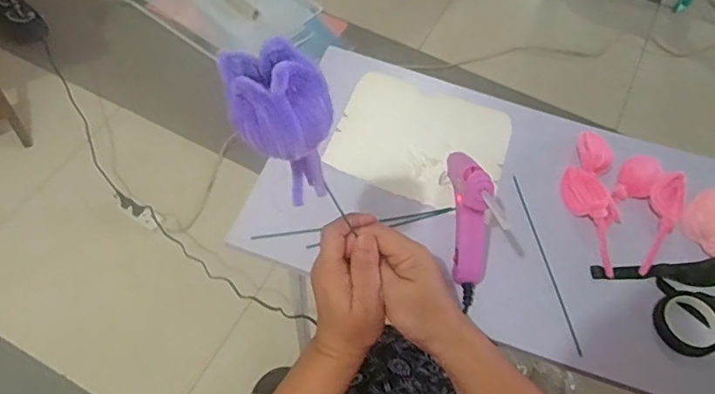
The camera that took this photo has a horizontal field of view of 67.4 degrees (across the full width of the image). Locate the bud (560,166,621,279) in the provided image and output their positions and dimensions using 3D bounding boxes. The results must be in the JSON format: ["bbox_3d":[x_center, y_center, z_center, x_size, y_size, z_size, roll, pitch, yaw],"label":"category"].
[{"bbox_3d":[0.242,0.017,0.537,0.042,0.020,0.114,-16,62,-12],"label":"bud"}]

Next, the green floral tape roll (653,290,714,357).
[{"bbox_3d":[0.298,0.113,0.482,0.057,0.011,0.057,1,59,-3],"label":"green floral tape roll"}]

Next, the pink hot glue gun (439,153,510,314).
[{"bbox_3d":[0.103,0.007,0.476,0.024,0.112,0.142,-1,60,-4],"label":"pink hot glue gun"}]

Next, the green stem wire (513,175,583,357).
[{"bbox_3d":[0.183,0.060,0.523,0.004,0.004,0.188,-7,62,-7],"label":"green stem wire"}]

